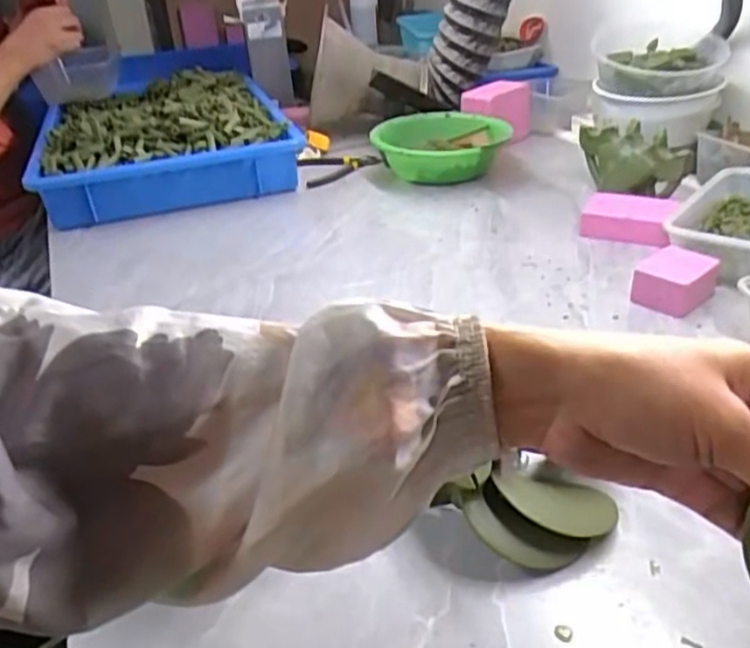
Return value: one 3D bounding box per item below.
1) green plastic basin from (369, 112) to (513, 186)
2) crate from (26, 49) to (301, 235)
[{"bbox_3d":[0.096,-0.257,1.029,0.188,0.067,0.199,-3,30,2],"label":"green plastic basin"},{"bbox_3d":[-0.362,-0.327,1.174,0.383,0.106,0.551,-14,32,-15],"label":"crate"}]

